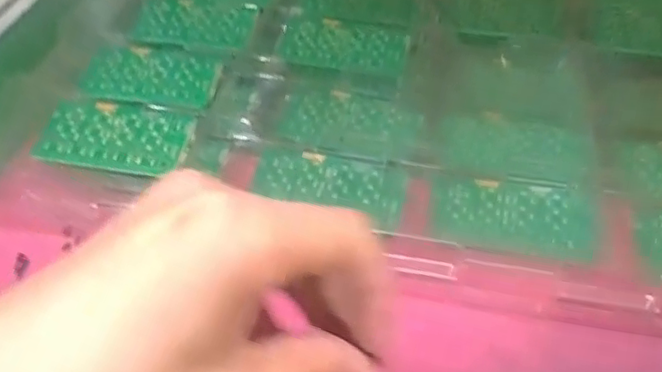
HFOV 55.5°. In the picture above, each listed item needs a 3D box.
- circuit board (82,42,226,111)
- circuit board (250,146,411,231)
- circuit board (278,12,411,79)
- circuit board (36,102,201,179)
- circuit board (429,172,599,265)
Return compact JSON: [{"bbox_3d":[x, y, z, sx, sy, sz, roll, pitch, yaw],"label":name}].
[{"bbox_3d":[-0.123,-0.075,0.432,0.087,0.010,0.054,6,49,3],"label":"circuit board"},{"bbox_3d":[-0.001,-0.002,0.382,0.093,0.004,0.044,14,49,10],"label":"circuit board"},{"bbox_3d":[0.011,-0.107,0.471,0.093,0.007,0.057,12,49,9],"label":"circuit board"},{"bbox_3d":[-0.133,-0.030,0.388,0.088,0.004,0.049,9,59,8],"label":"circuit board"},{"bbox_3d":[0.106,0.017,0.366,0.091,0.006,0.050,11,49,8],"label":"circuit board"}]

